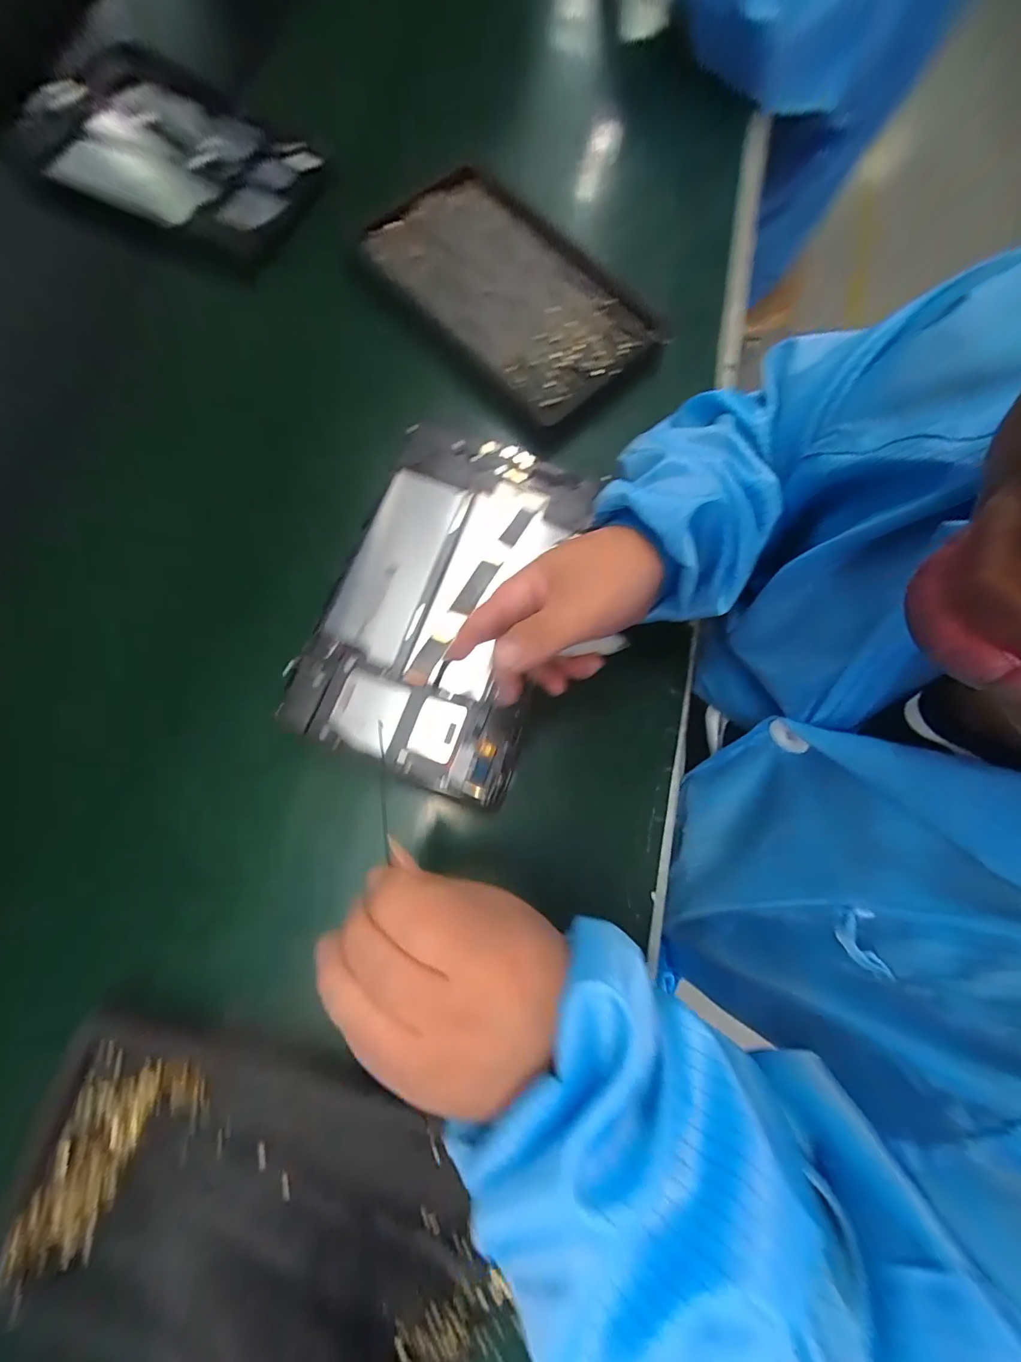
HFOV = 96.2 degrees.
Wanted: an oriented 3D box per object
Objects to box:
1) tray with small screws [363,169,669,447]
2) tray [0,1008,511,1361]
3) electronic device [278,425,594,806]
[{"bbox_3d":[0.001,-0.325,0.386,0.146,0.020,0.239,-41,82,-9],"label":"tray with small screws"},{"bbox_3d":[-0.137,0.286,0.239,0.248,0.019,0.153,20,78,3],"label":"tray"},{"bbox_3d":[-0.041,-0.058,0.310,0.143,0.017,0.239,19,78,3],"label":"electronic device"}]

